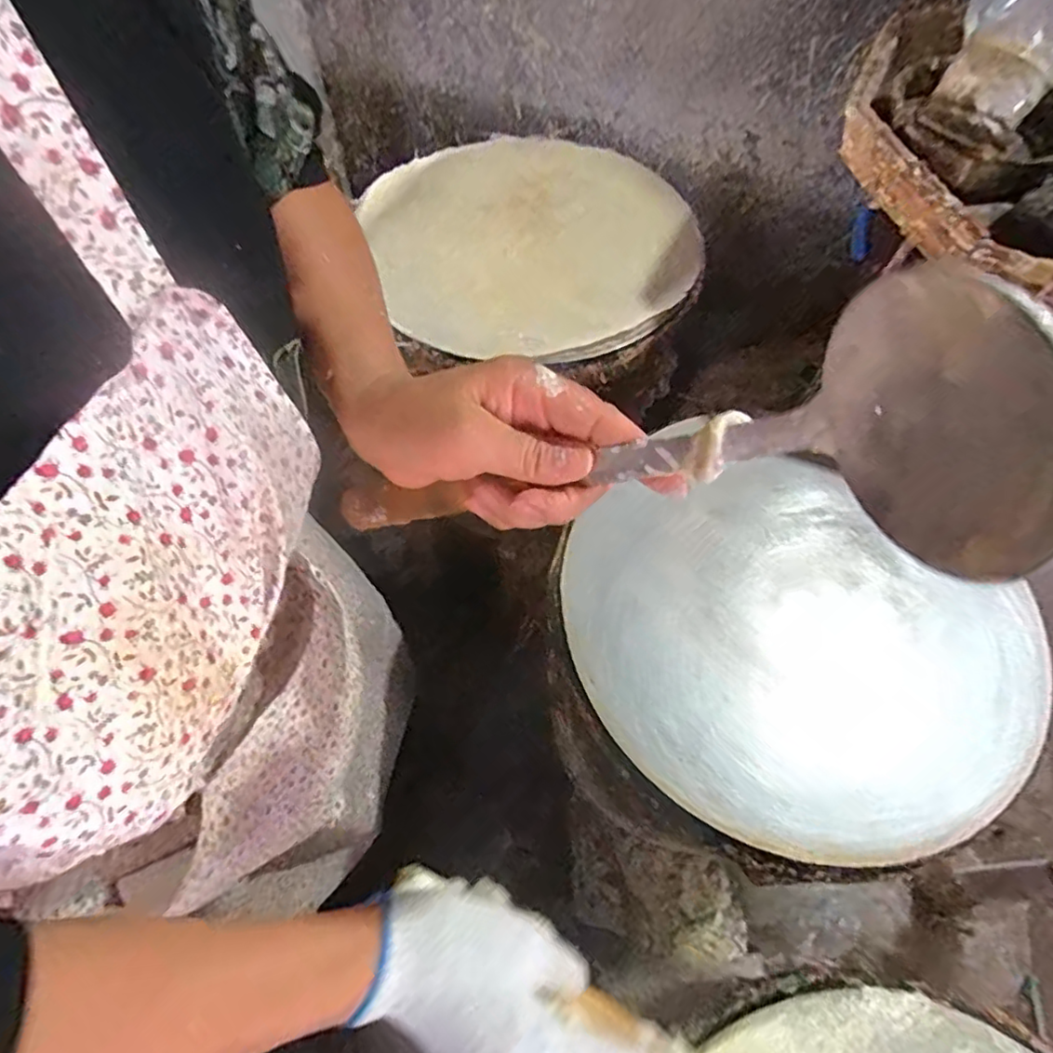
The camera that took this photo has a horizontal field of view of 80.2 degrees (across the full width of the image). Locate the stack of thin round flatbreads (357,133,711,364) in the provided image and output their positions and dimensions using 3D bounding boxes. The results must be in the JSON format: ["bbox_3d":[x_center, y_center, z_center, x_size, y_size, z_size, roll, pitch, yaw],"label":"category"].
[{"bbox_3d":[0.013,-0.333,0.719,0.366,0.031,0.382,-16,58,-11],"label":"stack of thin round flatbreads"}]

